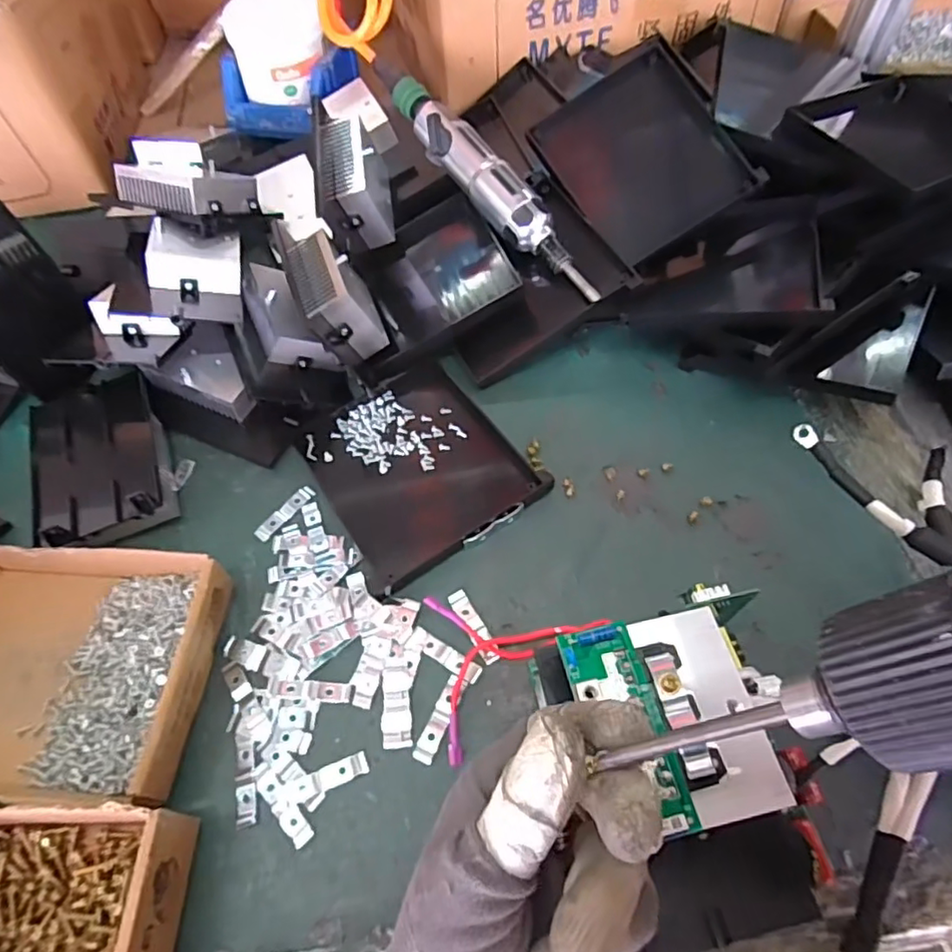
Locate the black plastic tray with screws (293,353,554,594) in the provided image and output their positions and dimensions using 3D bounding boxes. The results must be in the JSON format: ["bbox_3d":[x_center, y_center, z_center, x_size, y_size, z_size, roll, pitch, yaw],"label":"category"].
[{"bbox_3d":[-0.045,-0.010,0.438,0.129,0.012,0.151,-30,62,-14],"label":"black plastic tray with screws"}]

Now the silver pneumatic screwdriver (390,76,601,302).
[{"bbox_3d":[0.012,-0.232,0.484,0.035,0.031,0.245,-36,80,-17],"label":"silver pneumatic screwdriver"}]

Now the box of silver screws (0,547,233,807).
[{"bbox_3d":[-0.249,0.108,0.357,0.175,0.038,0.141,2,60,4],"label":"box of silver screws"}]

